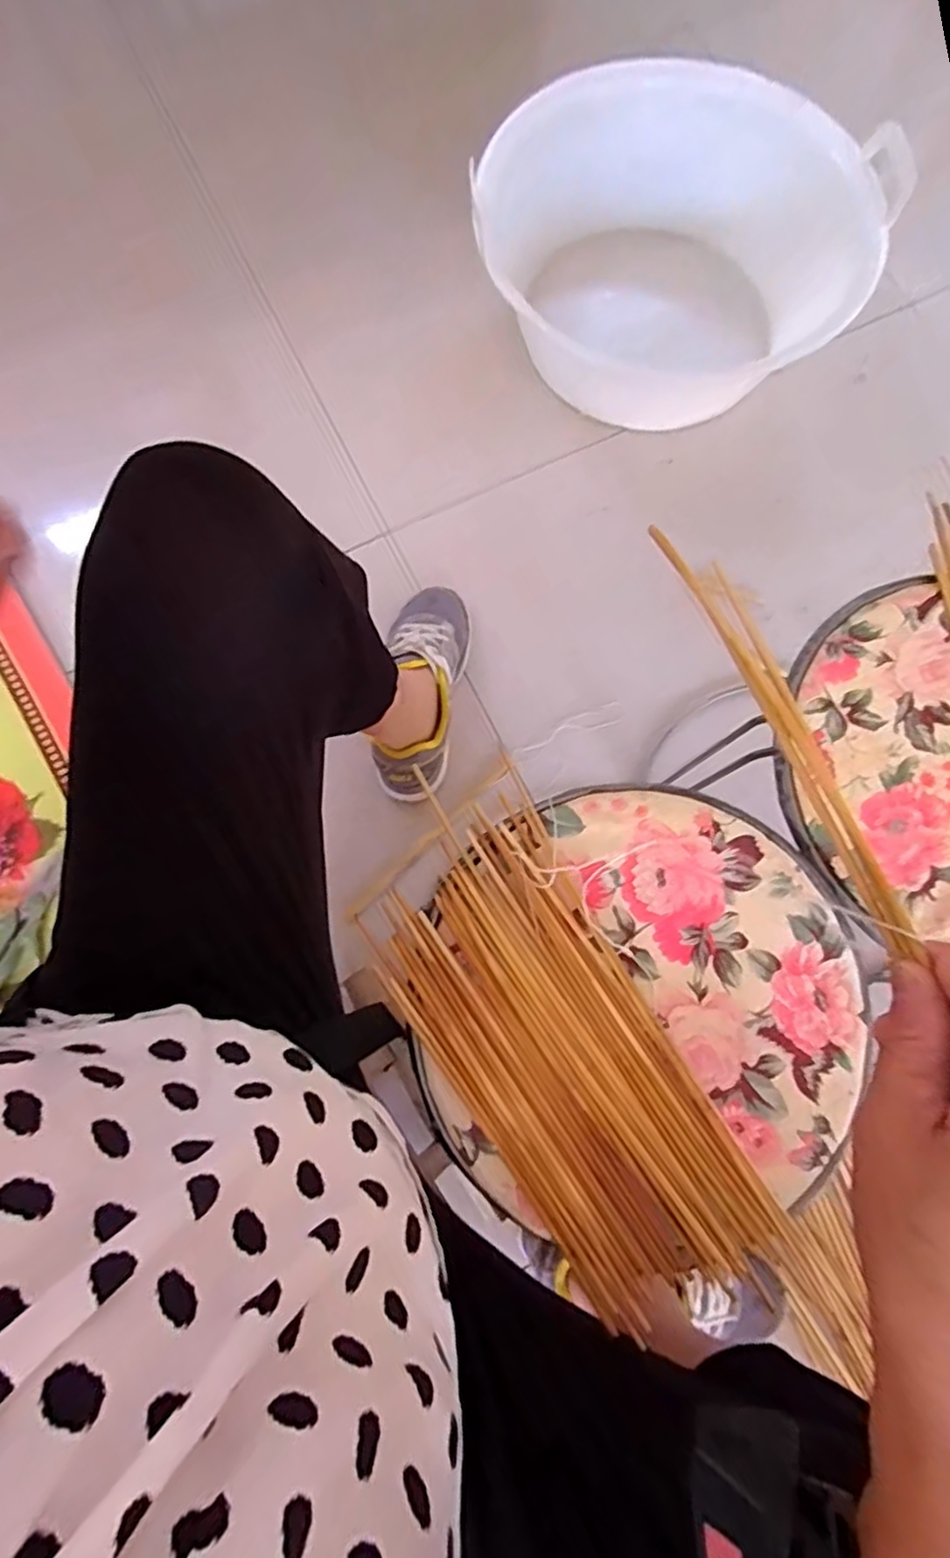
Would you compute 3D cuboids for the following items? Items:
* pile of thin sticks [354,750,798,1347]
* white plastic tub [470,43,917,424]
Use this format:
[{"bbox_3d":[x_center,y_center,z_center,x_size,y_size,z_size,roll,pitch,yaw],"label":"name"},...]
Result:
[{"bbox_3d":[0.045,0.163,0.404,0.134,0.024,0.305,-29,80,-7],"label":"pile of thin sticks"},{"bbox_3d":[0.249,-0.676,0.826,0.446,0.167,0.401,-3,78,-2],"label":"white plastic tub"}]

